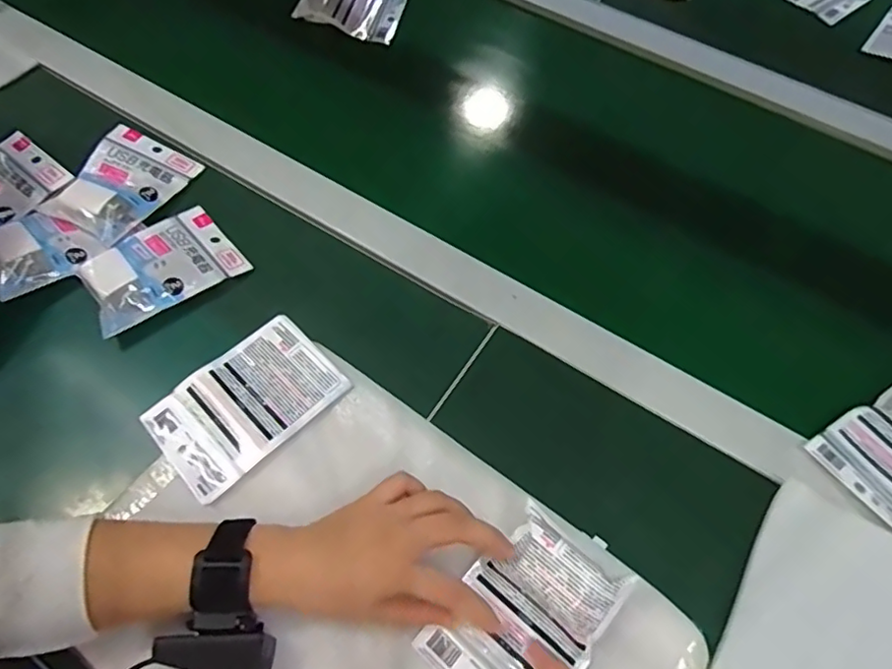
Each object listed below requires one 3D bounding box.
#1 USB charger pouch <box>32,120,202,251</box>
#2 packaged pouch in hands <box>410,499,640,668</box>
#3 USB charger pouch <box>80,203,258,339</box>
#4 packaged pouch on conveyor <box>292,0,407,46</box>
[{"bbox_3d":[-0.320,-0.152,0.590,0.089,0.023,0.129,21,62,10],"label":"USB charger pouch"},{"bbox_3d":[0.053,0.191,0.401,0.092,0.037,0.120,37,65,17],"label":"packaged pouch in hands"},{"bbox_3d":[-0.263,-0.068,0.545,0.131,0.022,0.094,-35,67,-20],"label":"USB charger pouch"},{"bbox_3d":[-0.122,-0.424,0.777,0.119,0.047,0.080,14,61,6],"label":"packaged pouch on conveyor"}]

